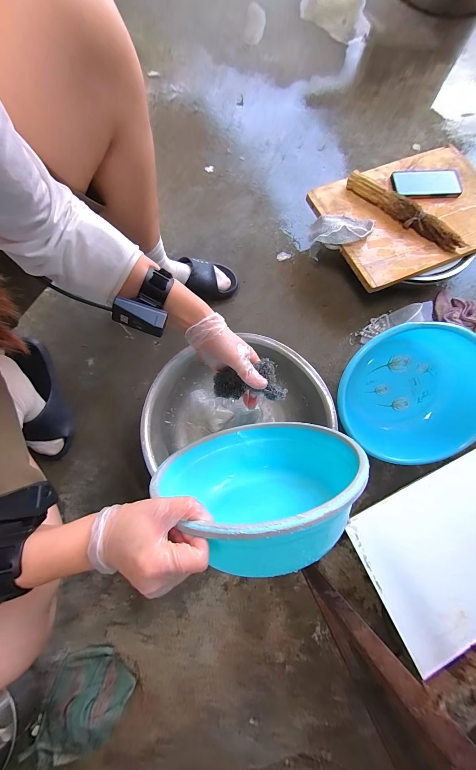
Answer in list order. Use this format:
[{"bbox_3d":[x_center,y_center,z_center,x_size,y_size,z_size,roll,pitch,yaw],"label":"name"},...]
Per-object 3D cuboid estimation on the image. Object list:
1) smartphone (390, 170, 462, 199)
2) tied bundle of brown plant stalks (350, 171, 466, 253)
[{"bbox_3d":[0.488,-0.522,0.697,0.162,0.015,0.085,-1,74,-2],"label":"smartphone"},{"bbox_3d":[0.404,-0.422,0.652,0.314,0.040,0.037,40,77,8],"label":"tied bundle of brown plant stalks"}]

